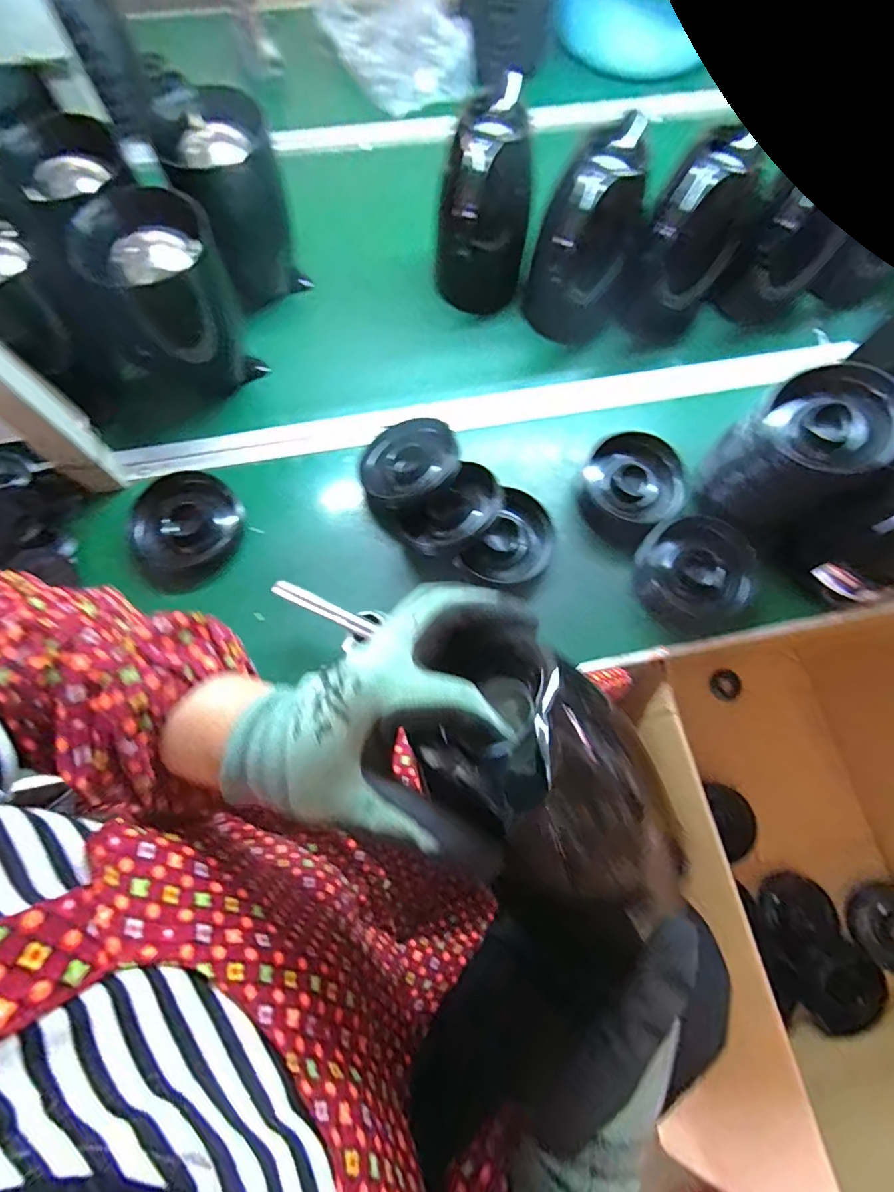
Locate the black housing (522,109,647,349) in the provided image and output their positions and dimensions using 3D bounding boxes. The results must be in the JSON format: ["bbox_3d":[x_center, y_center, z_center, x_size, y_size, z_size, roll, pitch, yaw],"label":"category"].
[{"bbox_3d":[0.173,-0.419,0.613,0.122,0.198,0.106,-15,73,-7],"label":"black housing"}]

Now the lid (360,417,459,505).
[{"bbox_3d":[-0.048,-0.165,0.586,0.117,0.014,0.119,-8,64,17],"label":"lid"}]

